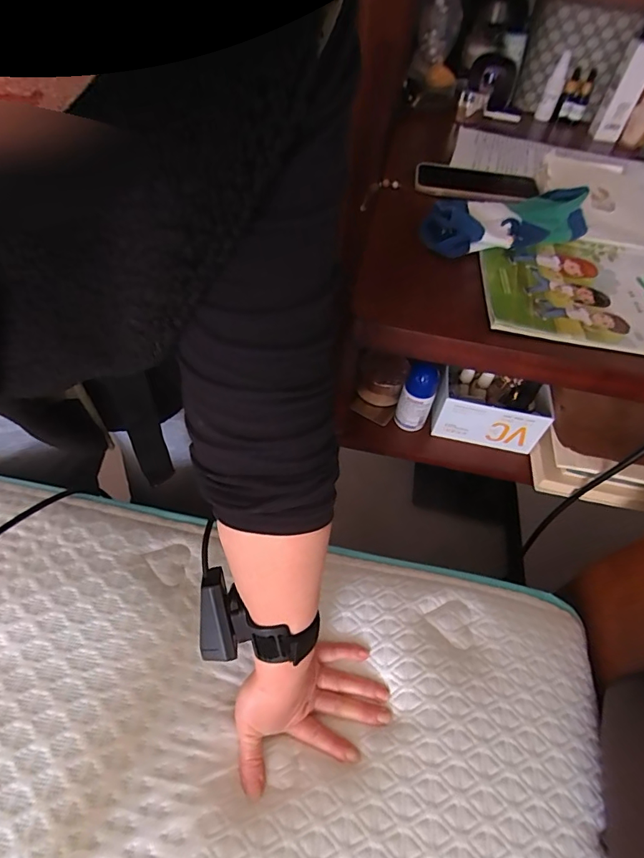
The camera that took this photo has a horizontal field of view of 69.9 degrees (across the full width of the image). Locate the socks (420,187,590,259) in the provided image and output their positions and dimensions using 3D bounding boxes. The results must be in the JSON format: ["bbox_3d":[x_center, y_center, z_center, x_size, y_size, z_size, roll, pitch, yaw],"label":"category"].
[{"bbox_3d":[0.212,-0.241,0.527,0.191,0.043,0.098,-22,57,-21],"label":"socks"}]

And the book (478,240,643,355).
[{"bbox_3d":[0.304,-0.148,0.491,0.261,0.014,0.192,8,52,1],"label":"book"}]

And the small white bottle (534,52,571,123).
[{"bbox_3d":[0.398,-0.585,0.792,0.026,0.097,0.019,30,55,18],"label":"small white bottle"}]

